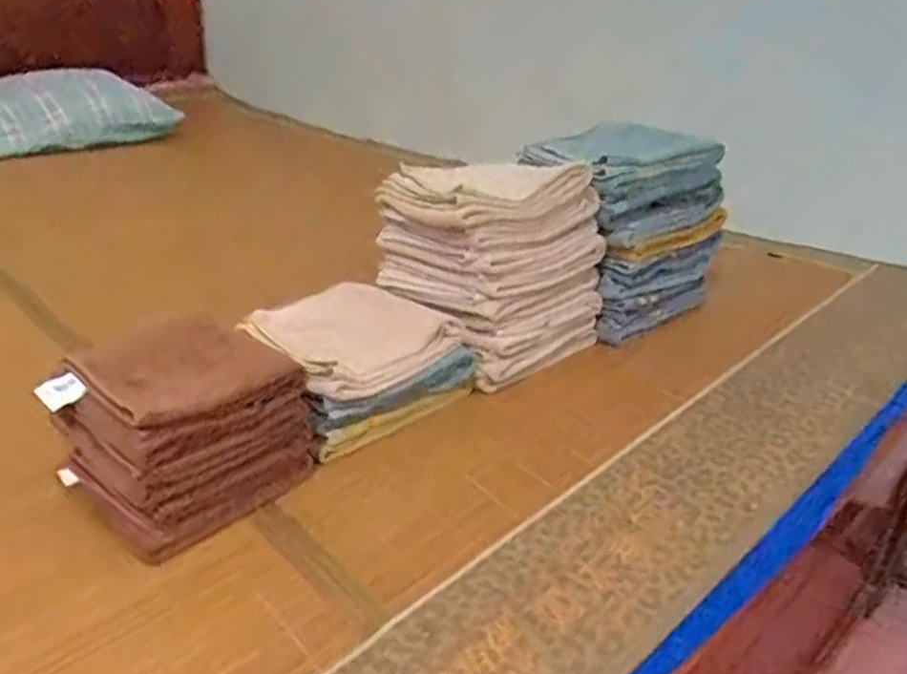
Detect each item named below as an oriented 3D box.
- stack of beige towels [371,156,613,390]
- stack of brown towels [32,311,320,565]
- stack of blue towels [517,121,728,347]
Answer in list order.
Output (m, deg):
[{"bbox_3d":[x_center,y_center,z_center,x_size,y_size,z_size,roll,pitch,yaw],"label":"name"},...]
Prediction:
[{"bbox_3d":[0.037,-0.081,0.821,0.177,0.185,0.204,-21,35,-35],"label":"stack of beige towels"},{"bbox_3d":[-0.213,0.067,0.602,0.151,0.106,0.155,24,35,33],"label":"stack of brown towels"},{"bbox_3d":[0.191,-0.138,0.897,0.182,0.188,0.189,-19,34,-34],"label":"stack of blue towels"}]

